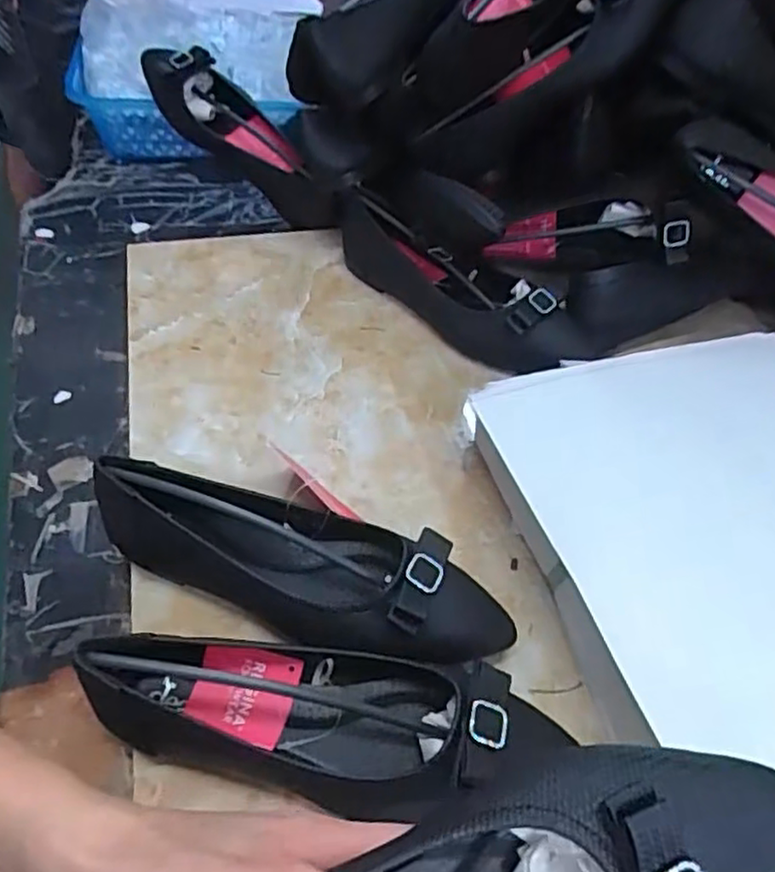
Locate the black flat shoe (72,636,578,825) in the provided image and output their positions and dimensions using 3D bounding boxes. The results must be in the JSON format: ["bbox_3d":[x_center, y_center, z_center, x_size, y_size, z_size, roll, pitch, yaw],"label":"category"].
[{"bbox_3d":[-0.033,0.149,0.356,0.227,0.077,0.071,6,51,1],"label":"black flat shoe"}]

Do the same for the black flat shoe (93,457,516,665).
[{"bbox_3d":[-0.052,0.080,0.412,0.249,0.075,0.073,12,50,5],"label":"black flat shoe"}]

